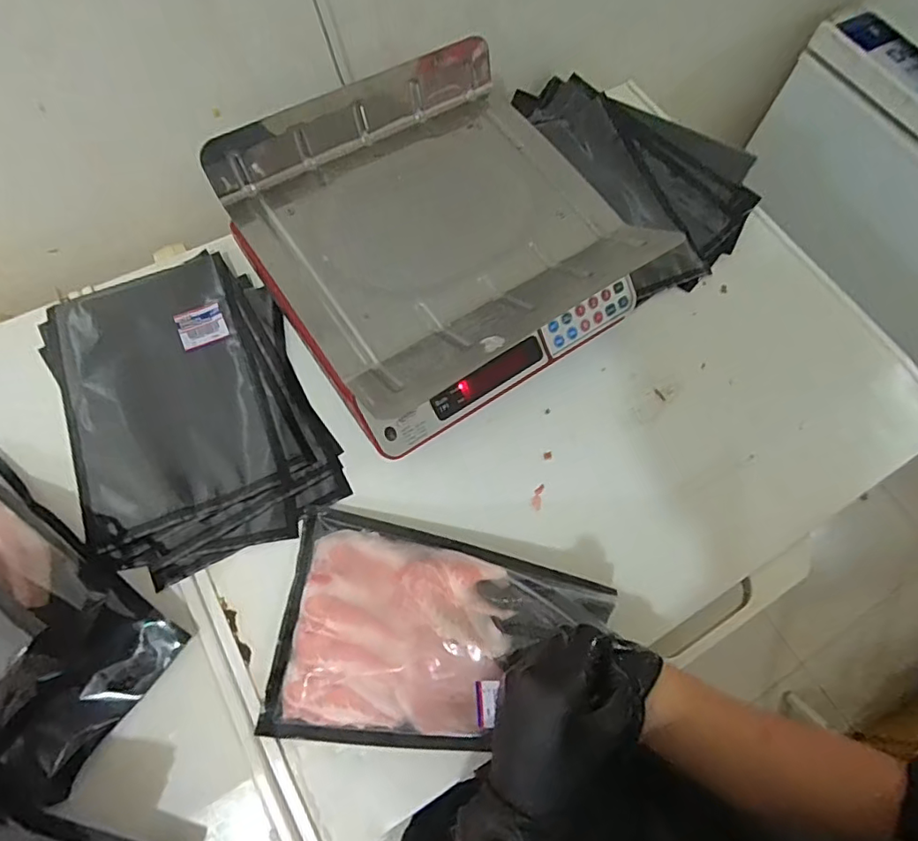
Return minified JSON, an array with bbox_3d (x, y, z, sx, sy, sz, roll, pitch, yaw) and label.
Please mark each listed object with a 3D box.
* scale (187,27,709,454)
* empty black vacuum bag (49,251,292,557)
[{"bbox_3d":[-0.023,-0.194,0.591,0.341,0.142,0.341,-32,73,-14],"label":"scale"},{"bbox_3d":[-0.322,-0.032,0.584,0.195,0.011,0.295,-21,71,-11],"label":"empty black vacuum bag"}]

